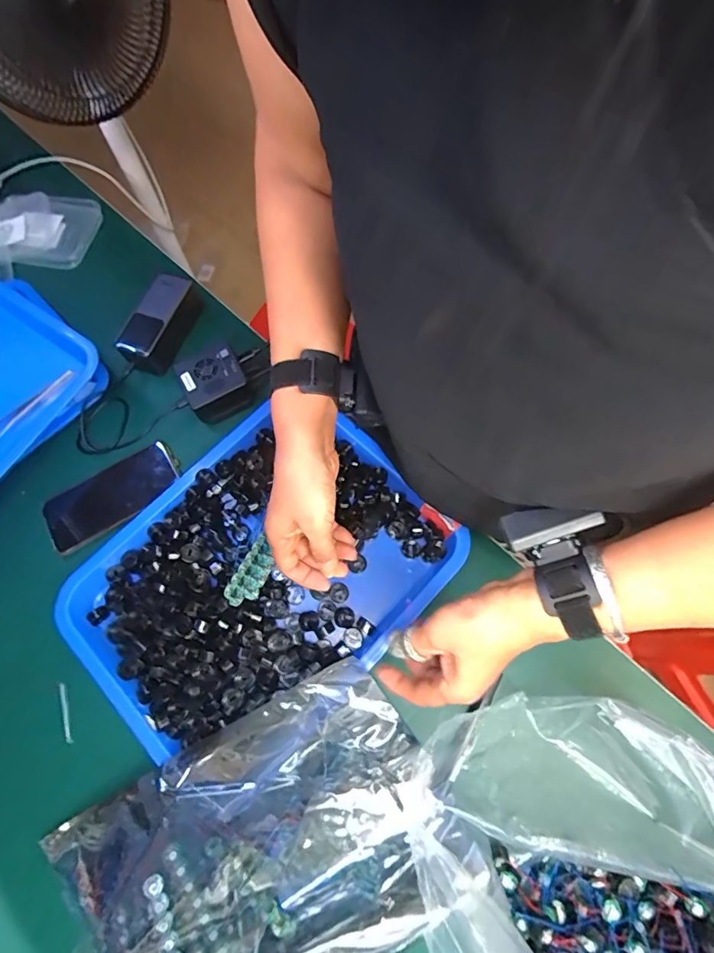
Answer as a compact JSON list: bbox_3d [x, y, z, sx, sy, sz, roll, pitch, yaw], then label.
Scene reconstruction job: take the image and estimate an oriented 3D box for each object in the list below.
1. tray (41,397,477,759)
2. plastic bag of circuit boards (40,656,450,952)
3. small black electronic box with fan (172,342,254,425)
[{"bbox_3d":[-0.108,0.107,0.507,0.299,0.042,0.370,41,76,15],"label":"tray"},{"bbox_3d":[-0.090,0.328,0.401,0.331,0.053,0.214,-31,71,-9],"label":"plastic bag of circuit boards"},{"bbox_3d":[-0.178,-0.117,0.593,0.072,0.050,0.070,-26,71,-7],"label":"small black electronic box with fan"}]

